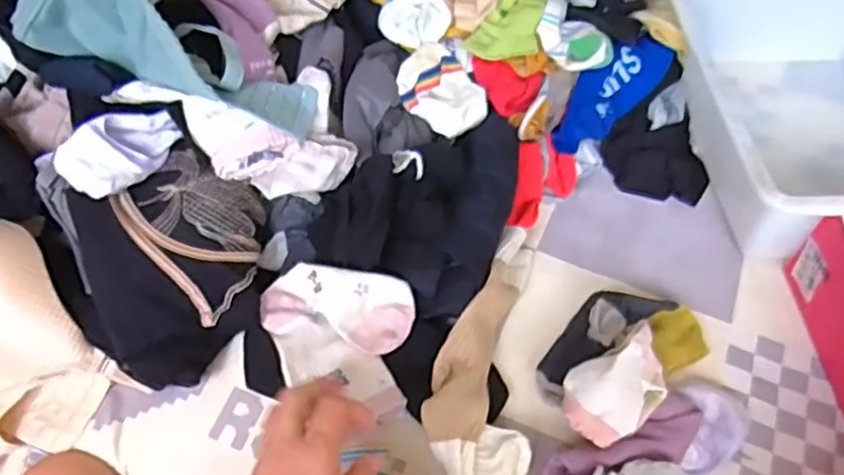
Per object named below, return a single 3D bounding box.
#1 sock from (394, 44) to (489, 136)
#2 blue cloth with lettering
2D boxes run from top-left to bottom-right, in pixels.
[{"bbox_3d":[0.019,-0.144,0.656,0.076,0.035,0.088,-25,60,-19],"label":"sock"},{"bbox_3d":[0.208,-0.154,0.714,0.047,0.078,0.164,39,62,22],"label":"blue cloth with lettering"}]

